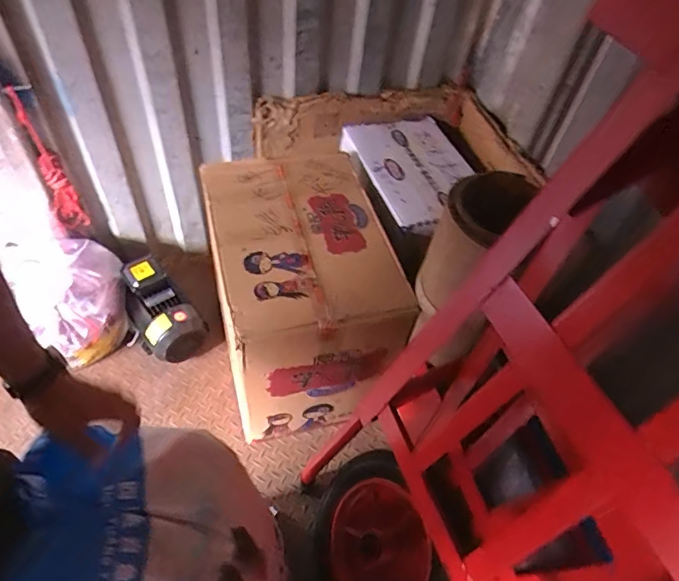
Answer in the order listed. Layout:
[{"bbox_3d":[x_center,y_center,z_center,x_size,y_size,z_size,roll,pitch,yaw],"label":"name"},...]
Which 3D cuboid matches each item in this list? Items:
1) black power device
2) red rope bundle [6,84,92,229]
[{"bbox_3d":[-0.529,0.059,1.431,0.174,0.236,0.262,-25,57,-22],"label":"black power device"},{"bbox_3d":[-0.768,-0.315,1.275,0.062,0.407,0.069,37,57,23],"label":"red rope bundle"}]

